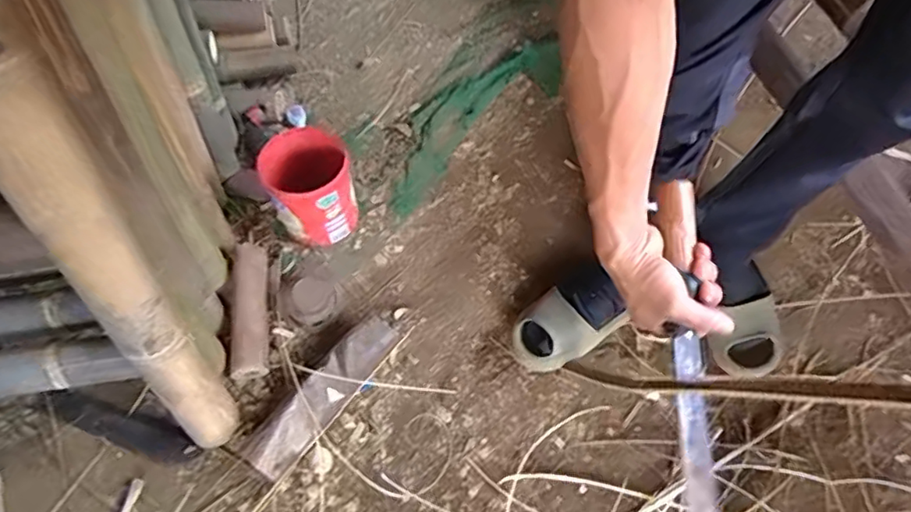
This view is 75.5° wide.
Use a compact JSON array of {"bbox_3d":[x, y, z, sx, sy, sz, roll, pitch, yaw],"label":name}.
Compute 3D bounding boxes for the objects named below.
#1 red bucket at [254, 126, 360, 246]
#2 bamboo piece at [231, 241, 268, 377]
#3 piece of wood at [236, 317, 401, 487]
[{"bbox_3d":[-0.245,-0.115,1.018,0.141,0.157,0.151,-1,61,2],"label":"red bucket"},{"bbox_3d":[-0.339,0.083,0.974,0.055,0.047,0.238,-10,61,-3],"label":"bamboo piece"},{"bbox_3d":[-0.198,0.208,0.894,0.062,0.064,0.272,35,68,19],"label":"piece of wood"}]

